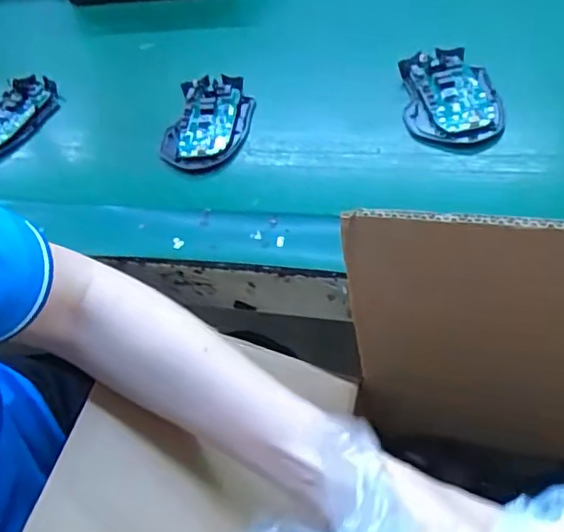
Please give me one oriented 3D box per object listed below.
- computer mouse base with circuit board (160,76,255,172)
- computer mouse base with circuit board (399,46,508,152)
[{"bbox_3d":[-0.065,-0.126,0.529,0.073,0.022,0.113,8,57,13],"label":"computer mouse base with circuit board"},{"bbox_3d":[0.139,-0.134,0.483,0.074,0.028,0.119,5,52,1],"label":"computer mouse base with circuit board"}]

